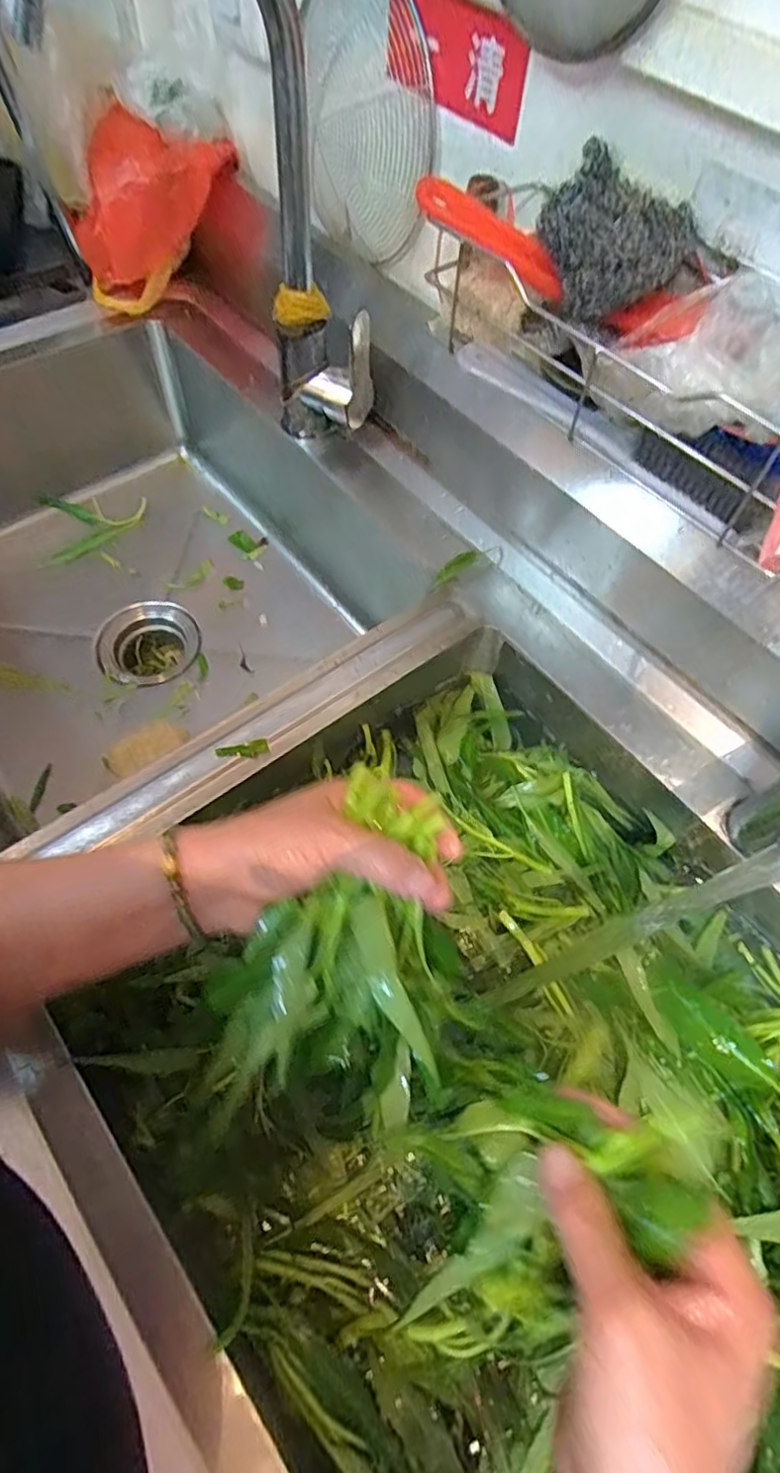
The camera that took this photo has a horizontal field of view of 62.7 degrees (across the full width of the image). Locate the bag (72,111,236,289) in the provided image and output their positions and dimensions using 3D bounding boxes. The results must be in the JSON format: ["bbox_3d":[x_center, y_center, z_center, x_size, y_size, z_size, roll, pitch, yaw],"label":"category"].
[{"bbox_3d":[-0.255,-0.573,0.681,0.173,0.148,0.123,-16,62,-12],"label":"bag"}]

